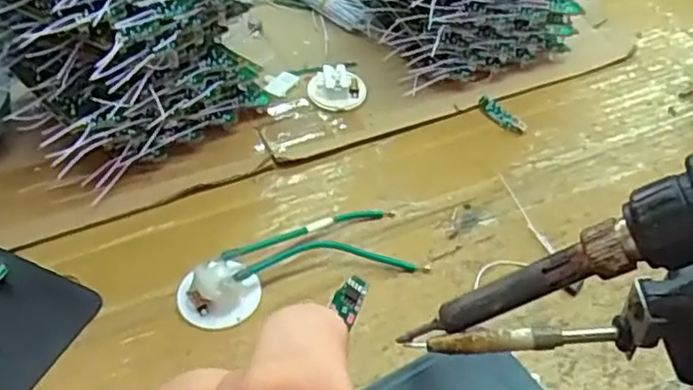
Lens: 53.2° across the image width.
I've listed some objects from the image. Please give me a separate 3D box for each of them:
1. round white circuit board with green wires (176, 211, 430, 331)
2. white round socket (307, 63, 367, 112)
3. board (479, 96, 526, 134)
[{"bbox_3d":[-0.026,0.034,0.371,0.128,0.017,0.048,-14,48,-15],"label":"round white circuit board with green wires"},{"bbox_3d":[-0.006,-0.074,0.470,0.039,0.016,0.032,0,46,-1],"label":"white round socket"},{"bbox_3d":[0.106,-0.056,0.477,0.013,0.004,0.041,-28,53,-26],"label":"board"}]

